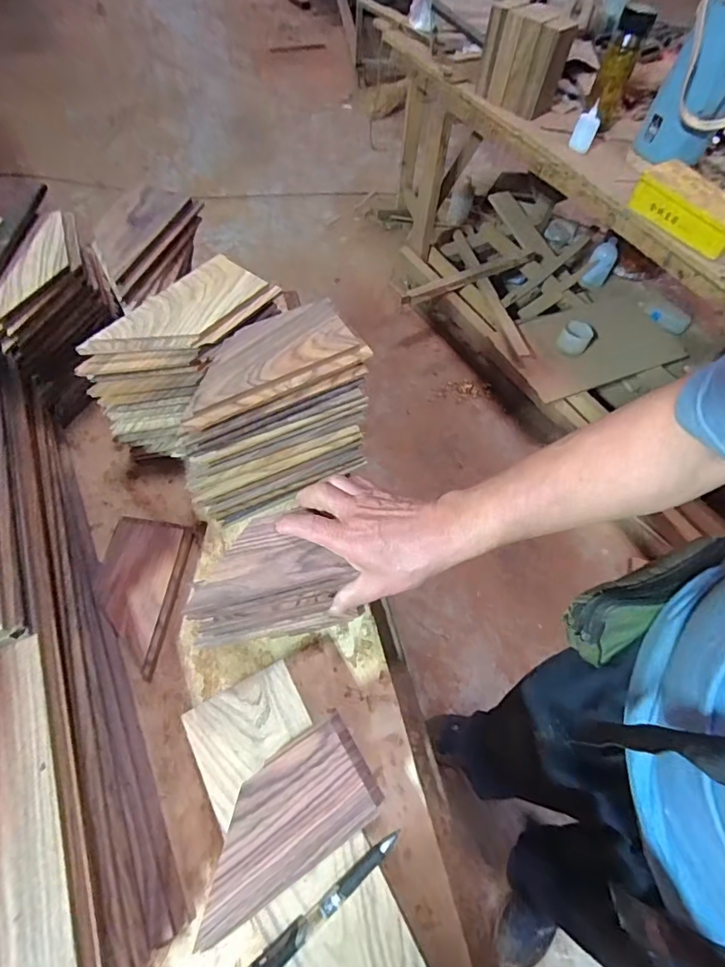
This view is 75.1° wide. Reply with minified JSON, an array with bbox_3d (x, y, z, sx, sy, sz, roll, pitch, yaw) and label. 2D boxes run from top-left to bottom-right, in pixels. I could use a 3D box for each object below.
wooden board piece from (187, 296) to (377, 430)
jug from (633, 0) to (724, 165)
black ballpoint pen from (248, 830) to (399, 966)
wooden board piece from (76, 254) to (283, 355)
[{"bbox_3d":[-0.096,-0.126,0.467,0.182,0.017,0.088,-27,65,-18],"label":"wooden board piece"},{"bbox_3d":[0.762,-0.883,0.988,0.195,0.394,0.162,26,61,11],"label":"jug"},{"bbox_3d":[-0.028,0.313,0.347,0.137,0.010,0.014,-33,67,-21],"label":"black ballpoint pen"},{"bbox_3d":[-0.184,-0.174,0.490,0.087,0.013,0.183,35,63,16],"label":"wooden board piece"}]

